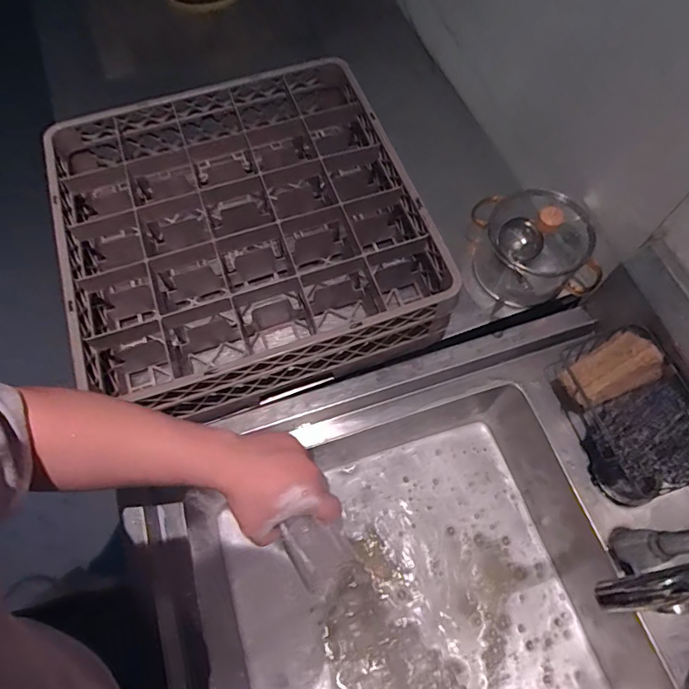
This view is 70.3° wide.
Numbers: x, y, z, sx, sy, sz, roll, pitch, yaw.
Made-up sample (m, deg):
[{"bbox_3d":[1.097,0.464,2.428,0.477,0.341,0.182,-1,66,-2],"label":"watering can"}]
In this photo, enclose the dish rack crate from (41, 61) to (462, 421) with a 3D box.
[{"bbox_3d":[-0.153,-0.179,0.741,0.478,0.131,0.507,-19,67,-8],"label":"dish rack crate"}]

